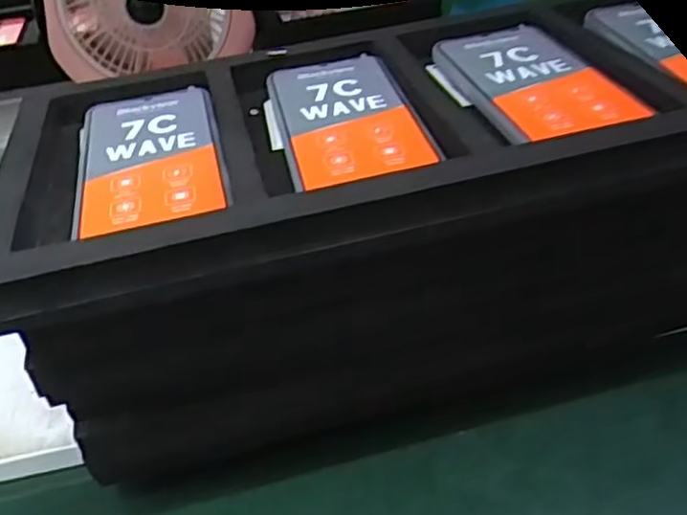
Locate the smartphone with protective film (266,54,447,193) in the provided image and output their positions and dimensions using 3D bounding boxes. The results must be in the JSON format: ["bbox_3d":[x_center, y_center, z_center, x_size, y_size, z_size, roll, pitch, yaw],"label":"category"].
[{"bbox_3d":[0.000,-0.085,0.406,0.076,0.006,0.151,-11,37,-6],"label":"smartphone with protective film"}]

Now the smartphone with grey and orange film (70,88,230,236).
[{"bbox_3d":[-0.110,-0.060,0.390,0.077,0.006,0.148,-11,38,-9],"label":"smartphone with grey and orange film"}]

